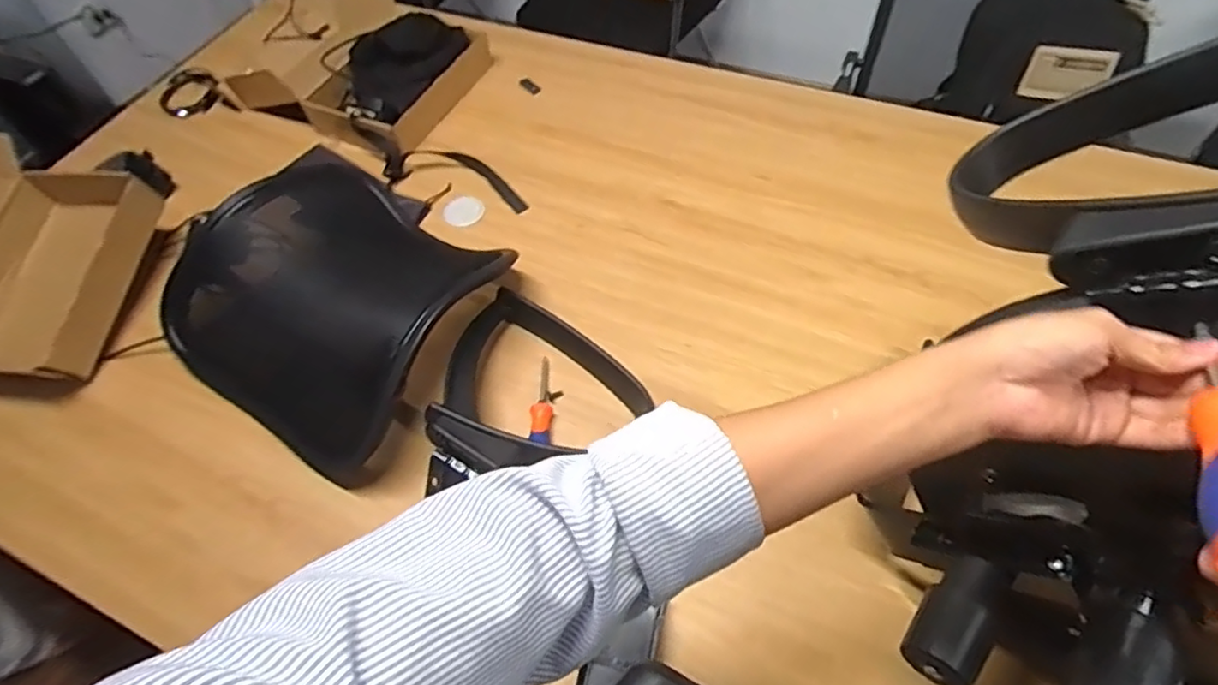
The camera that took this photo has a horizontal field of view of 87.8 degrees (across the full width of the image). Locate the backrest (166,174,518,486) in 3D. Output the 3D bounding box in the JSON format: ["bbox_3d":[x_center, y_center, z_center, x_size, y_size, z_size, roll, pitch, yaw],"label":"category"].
[{"bbox_3d":[-0.387,-0.074,0.888,0.461,0.153,0.388,29,64,21],"label":"backrest"}]

